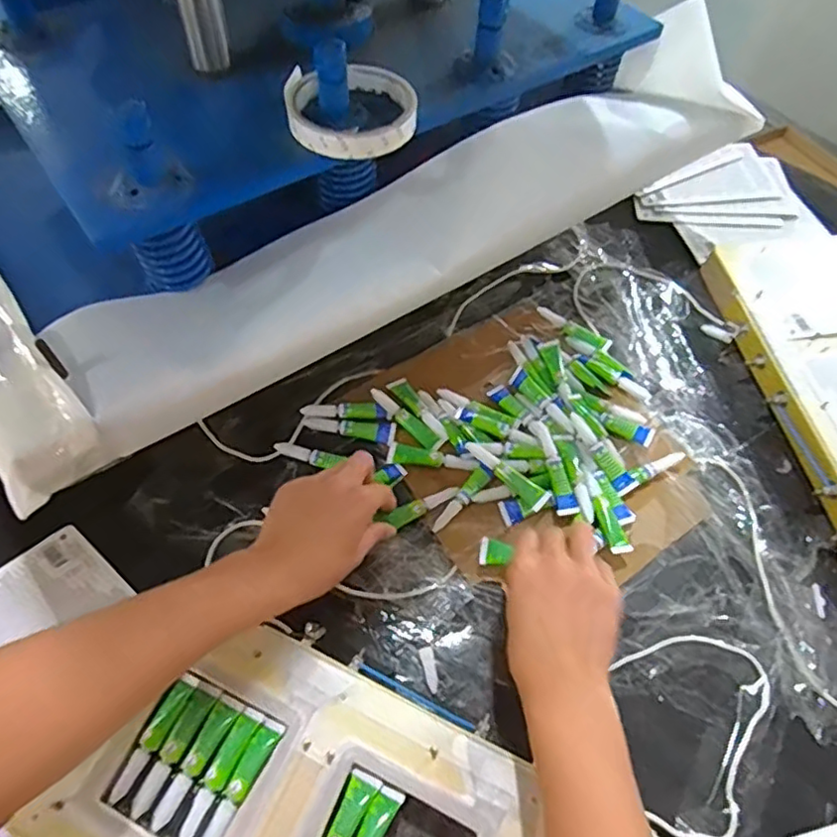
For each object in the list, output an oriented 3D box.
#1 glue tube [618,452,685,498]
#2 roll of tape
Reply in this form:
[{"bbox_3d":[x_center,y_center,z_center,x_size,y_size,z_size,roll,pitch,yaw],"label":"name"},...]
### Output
[{"bbox_3d":[0.201,0.048,0.545,0.078,0.018,0.013,-24,62,-16],"label":"glue tube"},{"bbox_3d":[-0.046,-0.215,0.431,0.089,0.019,0.090,1,57,-2],"label":"roll of tape"}]

